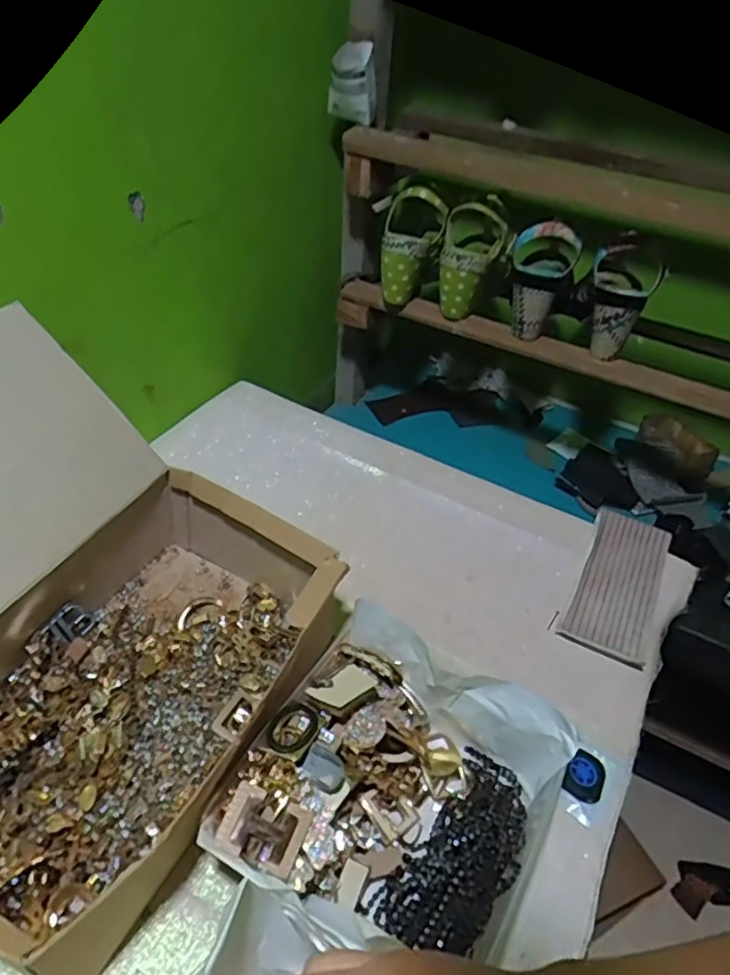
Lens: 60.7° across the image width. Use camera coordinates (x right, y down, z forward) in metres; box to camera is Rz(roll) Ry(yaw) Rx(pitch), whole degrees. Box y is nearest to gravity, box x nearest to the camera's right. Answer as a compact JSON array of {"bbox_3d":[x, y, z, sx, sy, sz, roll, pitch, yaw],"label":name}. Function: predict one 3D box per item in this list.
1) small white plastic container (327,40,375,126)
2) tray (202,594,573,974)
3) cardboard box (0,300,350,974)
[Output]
[{"bbox_3d":[-0.015,-0.508,0.785,0.058,0.082,0.042,4,43,-3],"label":"small white plastic container"},{"bbox_3d":[0.026,0.218,0.455,0.200,0.083,0.216,25,45,19],"label":"tray"},{"bbox_3d":[-0.230,0.082,0.461,0.352,0.229,0.333,24,45,18],"label":"cardboard box"}]

